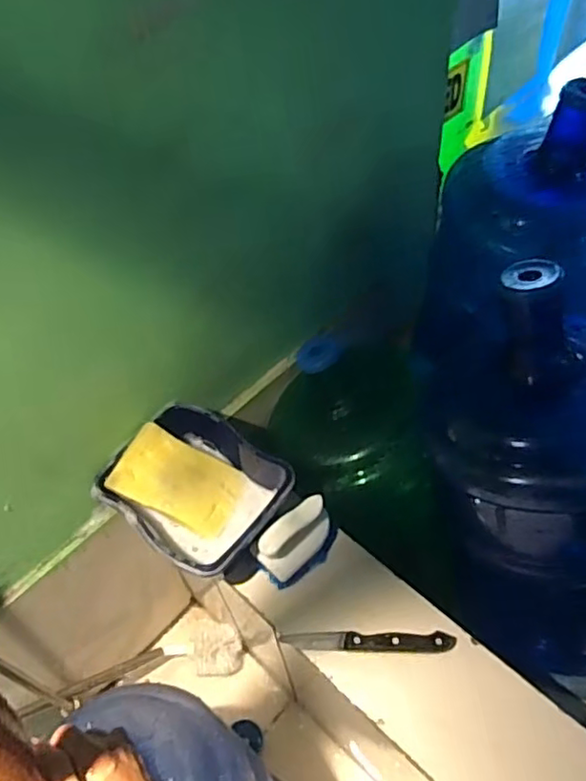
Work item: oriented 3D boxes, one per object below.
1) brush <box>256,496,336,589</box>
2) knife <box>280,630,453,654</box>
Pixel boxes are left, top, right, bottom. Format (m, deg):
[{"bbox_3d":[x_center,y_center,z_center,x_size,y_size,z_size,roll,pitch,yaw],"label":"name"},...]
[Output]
[{"bbox_3d":[0.006,0.171,0.700,0.095,0.057,0.048,-37,56,-22],"label":"brush"},{"bbox_3d":[0.079,0.268,0.653,0.180,0.016,0.020,-2,50,4],"label":"knife"}]

